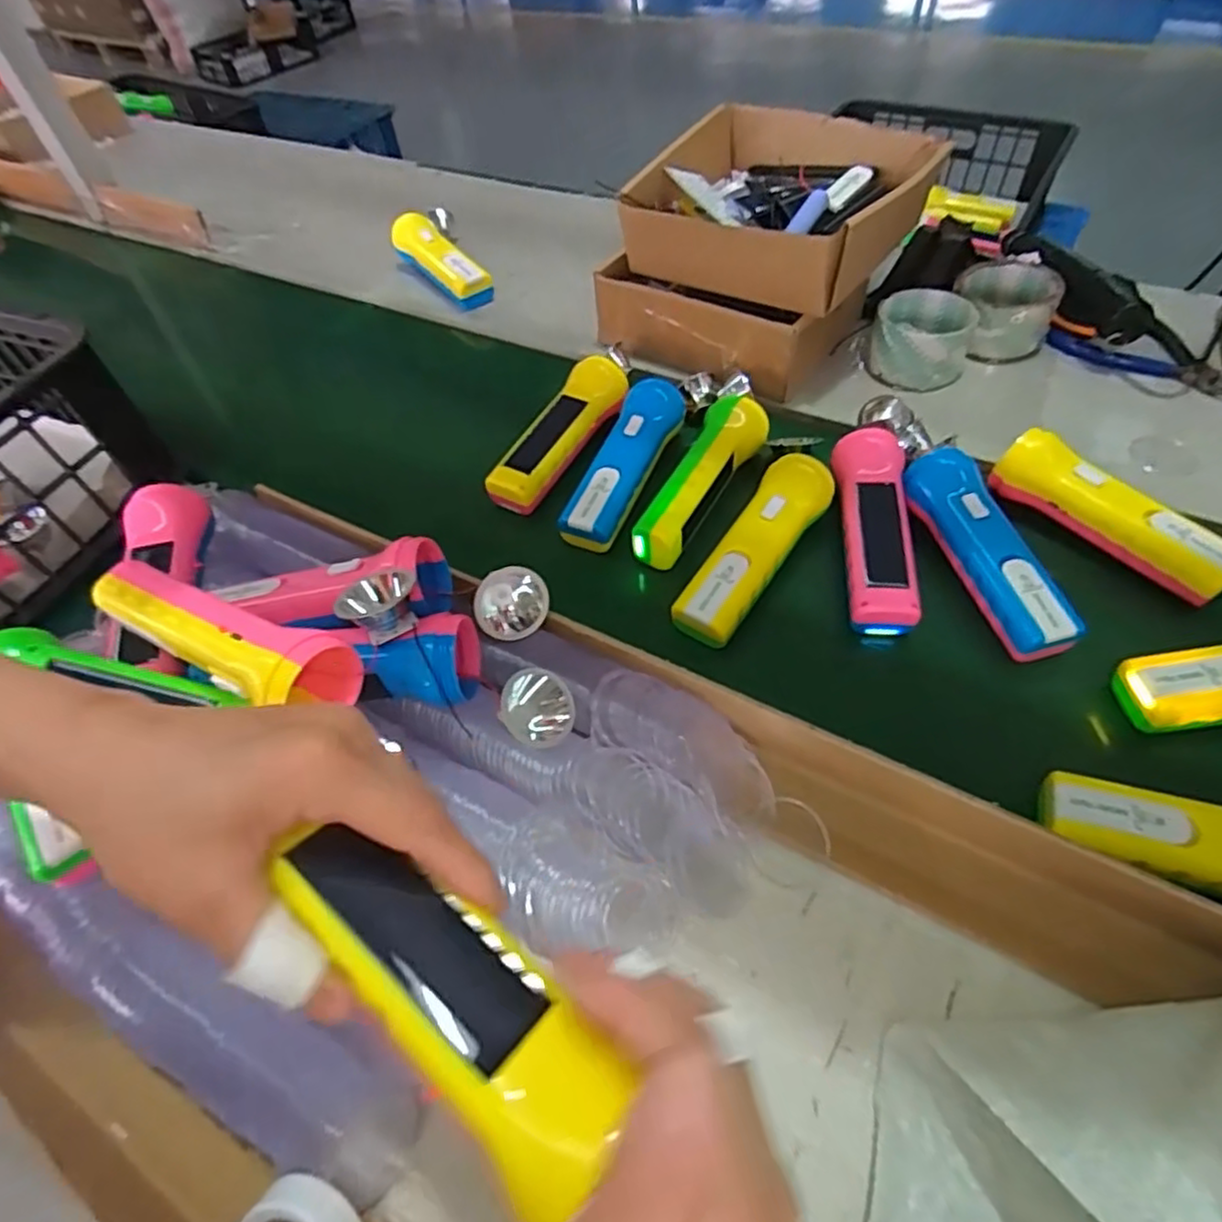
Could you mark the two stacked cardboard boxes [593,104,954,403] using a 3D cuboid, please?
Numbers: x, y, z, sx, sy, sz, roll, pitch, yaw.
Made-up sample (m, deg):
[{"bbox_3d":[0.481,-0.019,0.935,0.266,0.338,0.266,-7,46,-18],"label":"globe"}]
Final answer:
[{"bbox_3d":[0.141,-0.331,0.628,0.224,0.141,0.226,30,59,26],"label":"two stacked cardboard boxes"}]

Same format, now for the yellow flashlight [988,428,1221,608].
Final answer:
[{"bbox_3d":[0.345,-0.069,0.472,0.038,0.041,0.157,-34,56,-21],"label":"yellow flashlight"}]

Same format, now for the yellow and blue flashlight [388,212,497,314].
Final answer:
[{"bbox_3d":[-0.190,-0.388,0.760,0.043,0.047,0.162,-34,56,-21],"label":"yellow and blue flashlight"}]

